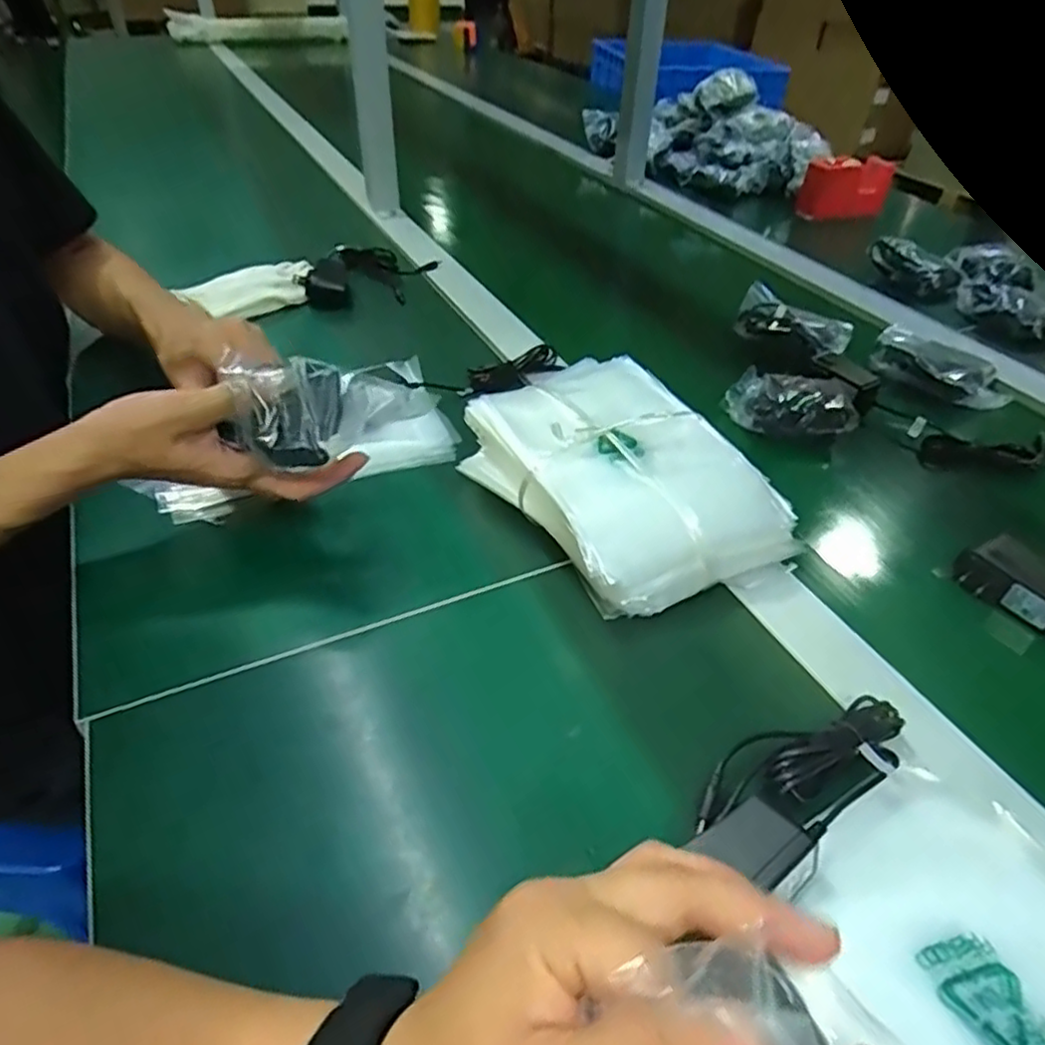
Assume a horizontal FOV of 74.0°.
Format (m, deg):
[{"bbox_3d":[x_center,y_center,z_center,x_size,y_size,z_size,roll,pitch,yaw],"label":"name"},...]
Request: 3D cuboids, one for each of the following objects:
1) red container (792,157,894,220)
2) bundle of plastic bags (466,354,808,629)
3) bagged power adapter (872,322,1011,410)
[{"bbox_3d":[0.522,-0.541,1.122,0.152,0.081,0.042,-5,42,-8],"label":"red container"},{"bbox_3d":[0.067,-0.038,0.519,0.162,0.074,0.230,-21,47,-24],"label":"bundle of plastic bags"},{"bbox_3d":[0.436,-0.161,0.725,0.073,0.034,0.135,-27,50,-29],"label":"bagged power adapter"}]

